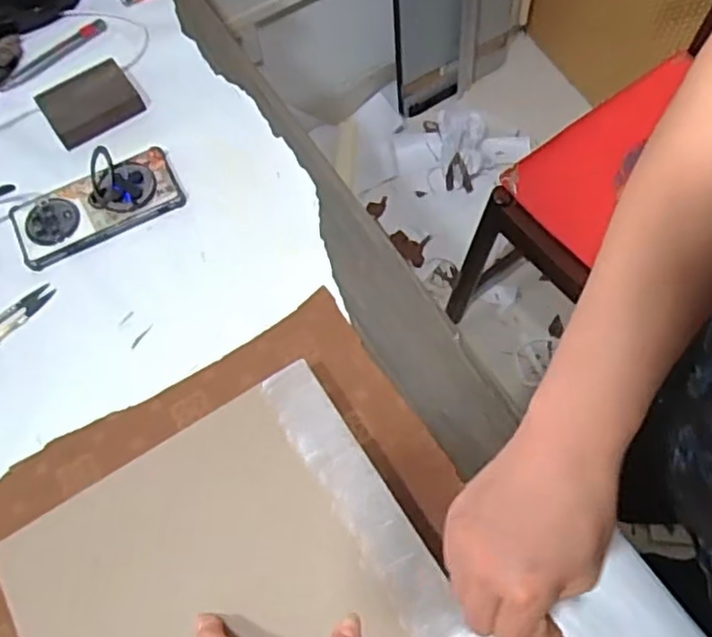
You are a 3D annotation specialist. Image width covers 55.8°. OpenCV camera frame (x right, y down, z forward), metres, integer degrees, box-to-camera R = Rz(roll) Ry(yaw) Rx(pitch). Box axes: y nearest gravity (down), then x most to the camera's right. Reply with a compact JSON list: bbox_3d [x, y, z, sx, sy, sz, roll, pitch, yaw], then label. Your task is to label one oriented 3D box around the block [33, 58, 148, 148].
[{"bbox_3d":[-0.304,-0.247,0.768,0.101,0.020,0.087,-33,67,-12],"label":"block"}]

